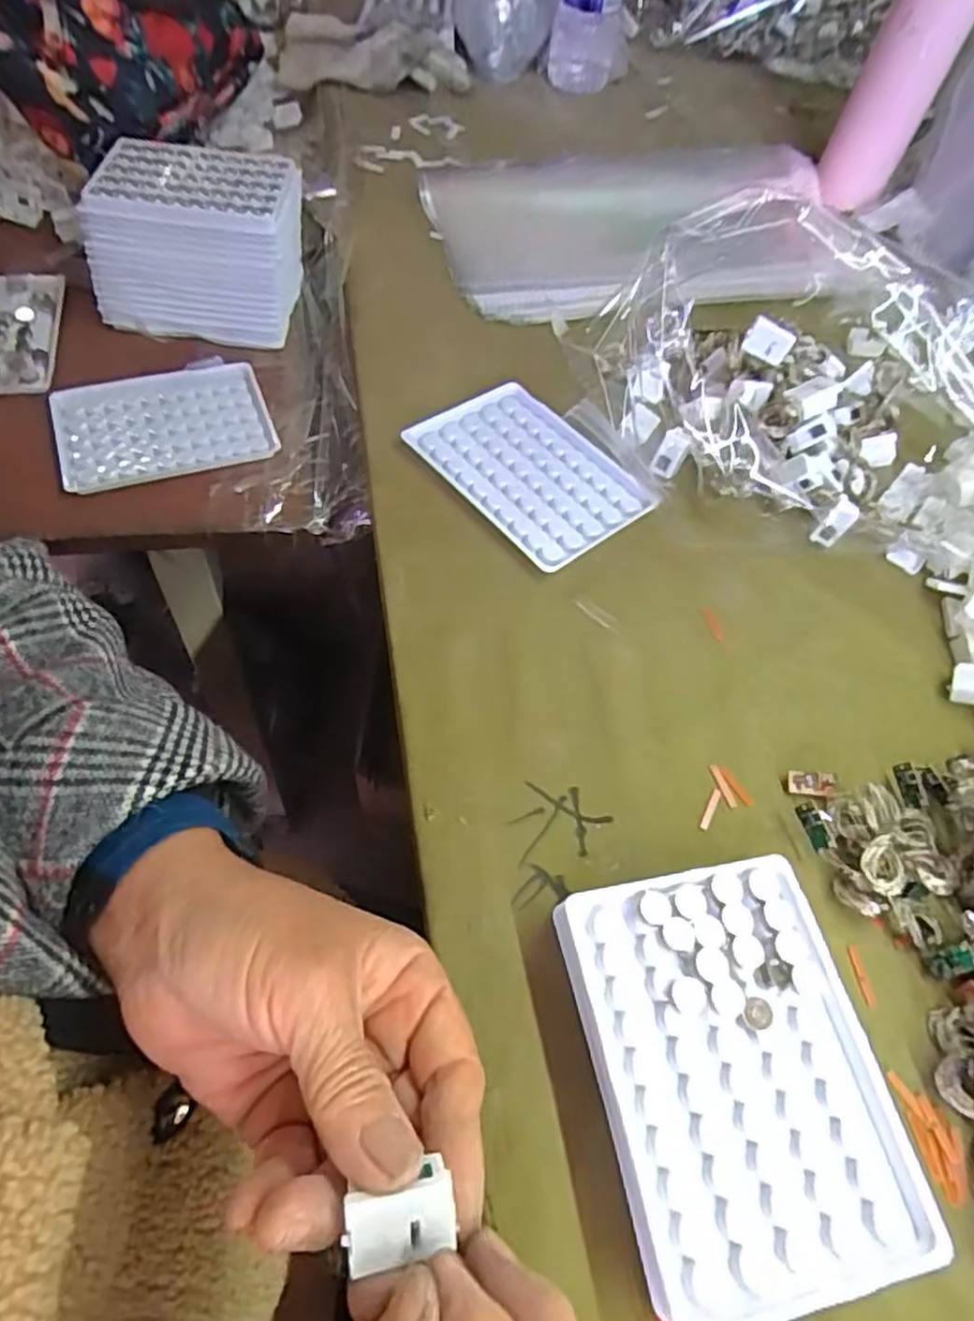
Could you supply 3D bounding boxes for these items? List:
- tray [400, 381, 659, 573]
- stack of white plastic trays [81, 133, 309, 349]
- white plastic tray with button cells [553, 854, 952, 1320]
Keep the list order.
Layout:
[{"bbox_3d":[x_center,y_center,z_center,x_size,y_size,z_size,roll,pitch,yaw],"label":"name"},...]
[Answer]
[{"bbox_3d":[0.025,-0.114,0.417,0.090,0.011,0.126,-34,68,-25],"label":"tray"},{"bbox_3d":[-0.204,-0.304,0.510,0.138,0.080,0.116,1,58,-7],"label":"stack of white plastic trays"},{"bbox_3d":[0.088,0.143,0.252,0.098,0.025,0.129,-8,59,-12],"label":"white plastic tray with button cells"}]

